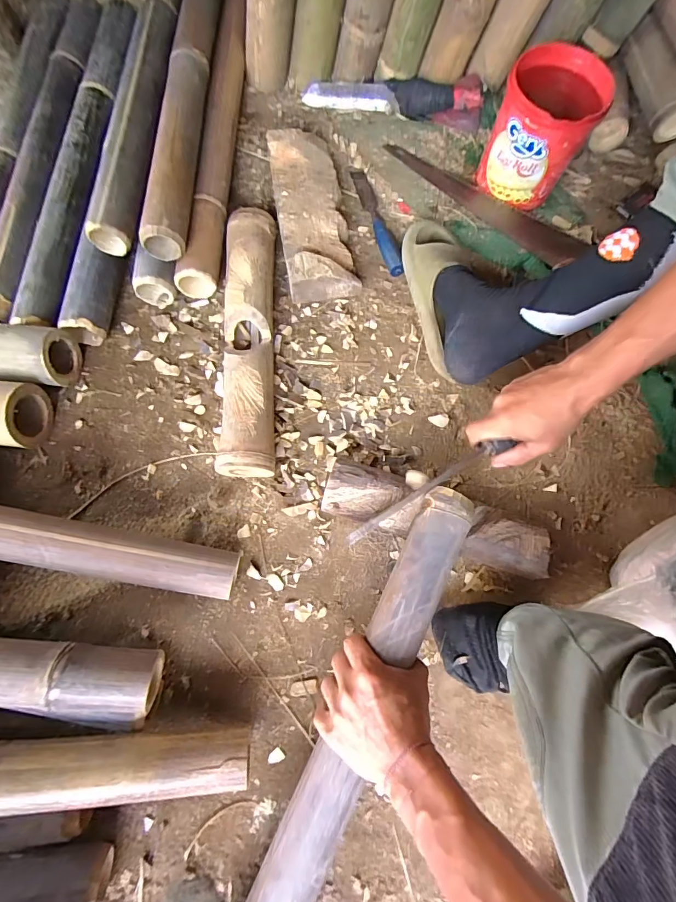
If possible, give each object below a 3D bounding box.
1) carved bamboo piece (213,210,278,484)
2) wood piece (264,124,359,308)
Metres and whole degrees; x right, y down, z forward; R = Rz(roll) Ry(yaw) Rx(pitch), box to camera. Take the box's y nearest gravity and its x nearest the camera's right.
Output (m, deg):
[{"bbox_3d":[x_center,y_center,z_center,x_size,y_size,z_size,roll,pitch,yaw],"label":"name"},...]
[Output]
[{"bbox_3d":[-0.125,-0.161,0.580,0.076,0.062,0.392,-1,74,-2],"label":"carved bamboo piece"},{"bbox_3d":[-0.042,-0.369,0.643,0.103,0.064,0.280,-9,74,-5],"label":"wood piece"}]

